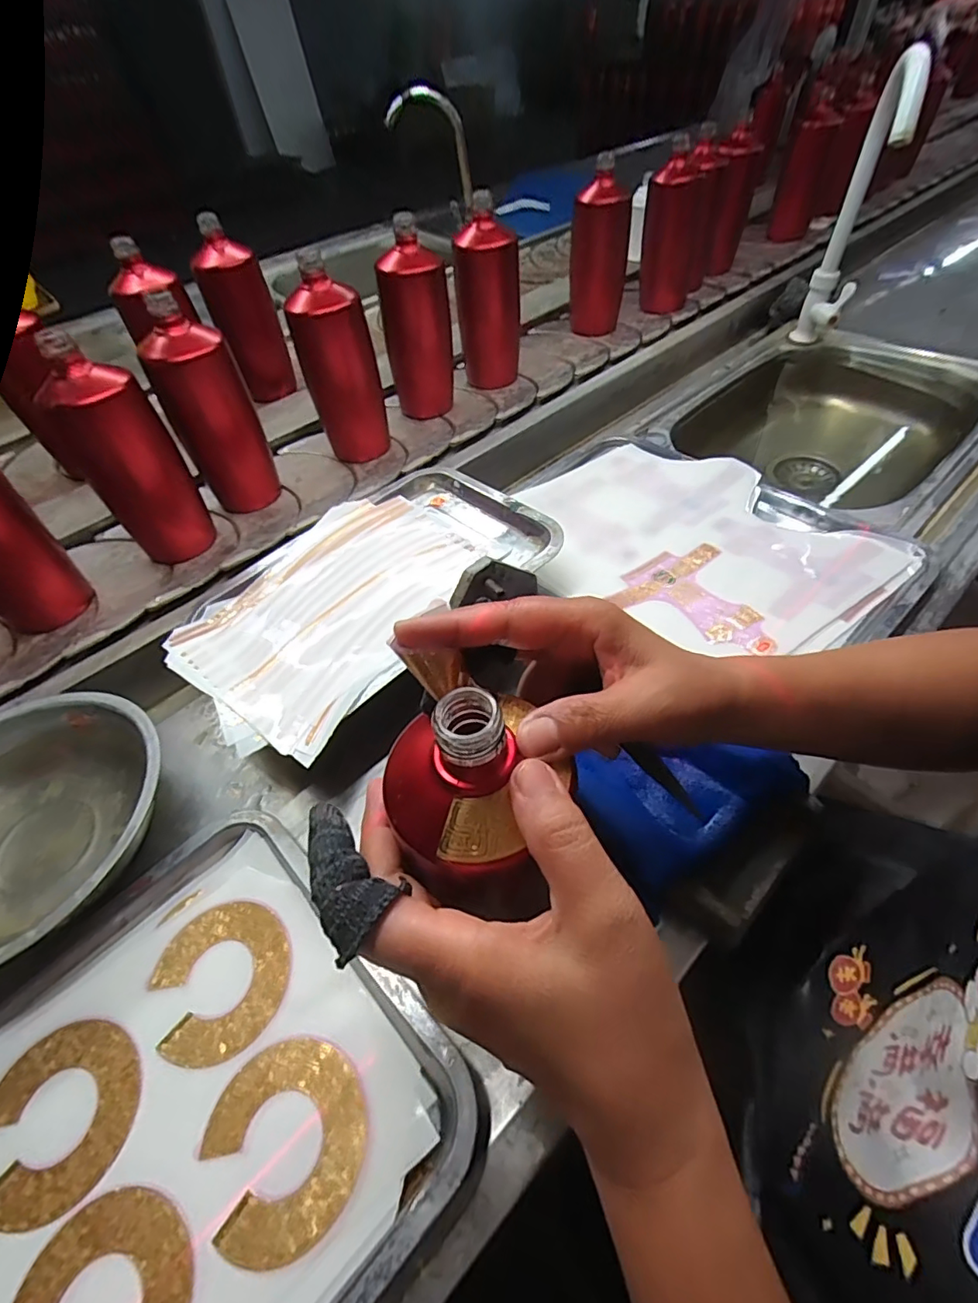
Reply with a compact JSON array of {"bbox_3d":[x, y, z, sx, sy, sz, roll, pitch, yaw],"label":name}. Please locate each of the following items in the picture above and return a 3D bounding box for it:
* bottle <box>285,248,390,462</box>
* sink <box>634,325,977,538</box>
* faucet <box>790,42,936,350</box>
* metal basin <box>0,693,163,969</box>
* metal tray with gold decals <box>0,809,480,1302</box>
[{"bbox_3d":[-0.166,-0.319,0.611,0.056,0.186,0.070,19,54,21],"label":"bottle"},{"bbox_3d":[0.447,-0.282,0.721,0.455,0.123,0.331,-38,59,-24],"label":"sink"},{"bbox_3d":[0.441,-0.520,0.642,0.054,0.325,0.075,15,87,18],"label":"faucet"},{"bbox_3d":[-0.317,0.121,0.368,0.186,0.042,0.192,-3,49,4],"label":"metal basin"},{"bbox_3d":[-0.201,0.270,0.256,0.334,0.021,0.256,-38,56,-24],"label":"metal tray with gold decals"}]

